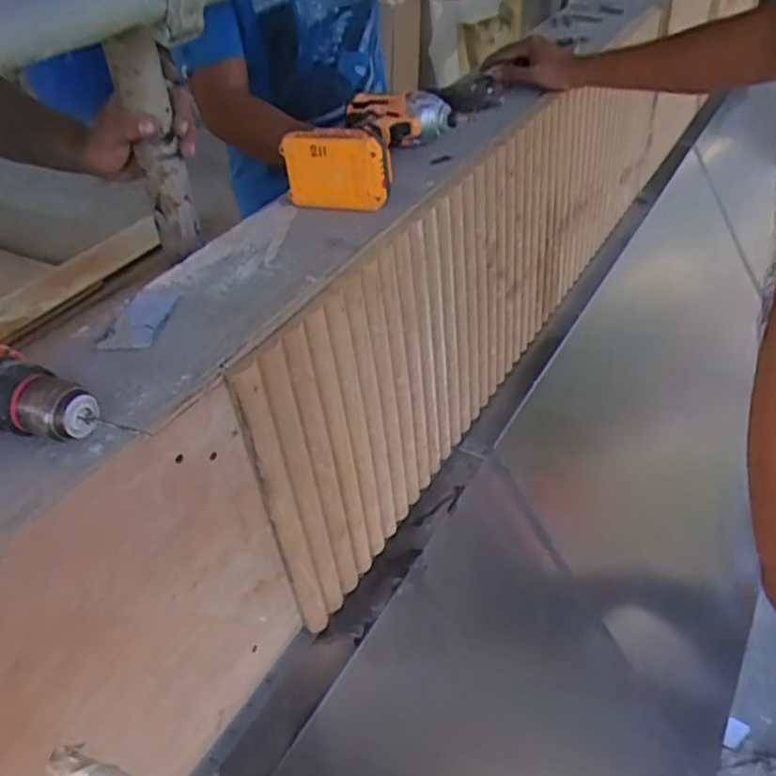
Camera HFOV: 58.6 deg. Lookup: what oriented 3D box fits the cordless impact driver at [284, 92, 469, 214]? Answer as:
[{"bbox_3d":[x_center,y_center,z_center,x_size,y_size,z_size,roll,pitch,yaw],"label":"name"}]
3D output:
[{"bbox_3d":[-0.012,-0.288,0.797,0.145,0.070,0.218,8,42,18],"label":"cordless impact driver"}]

